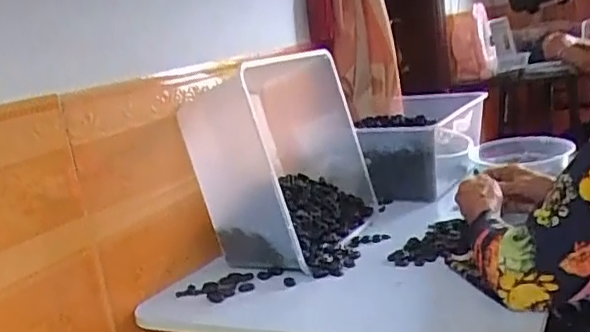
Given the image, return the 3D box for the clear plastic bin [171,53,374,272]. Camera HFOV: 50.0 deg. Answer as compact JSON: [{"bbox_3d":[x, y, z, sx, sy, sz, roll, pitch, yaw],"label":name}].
[{"bbox_3d":[-0.003,-0.025,1.008,0.172,0.286,0.361,-3,13,20],"label":"clear plastic bin"}]

